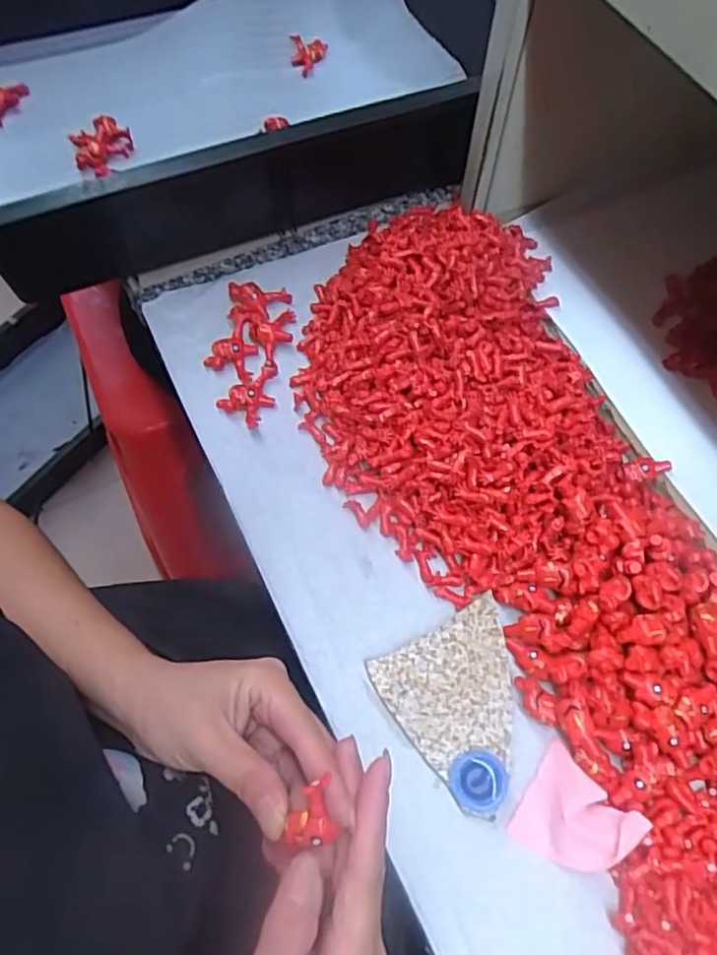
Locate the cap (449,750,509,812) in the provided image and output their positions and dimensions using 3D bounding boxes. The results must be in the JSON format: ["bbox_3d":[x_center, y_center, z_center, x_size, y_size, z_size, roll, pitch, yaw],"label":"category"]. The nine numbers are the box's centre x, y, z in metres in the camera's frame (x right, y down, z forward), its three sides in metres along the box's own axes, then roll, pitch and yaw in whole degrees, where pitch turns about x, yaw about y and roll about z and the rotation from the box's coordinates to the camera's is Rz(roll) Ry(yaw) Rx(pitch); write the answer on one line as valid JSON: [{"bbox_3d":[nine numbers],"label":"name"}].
[{"bbox_3d":[0.064,0.162,0.350,0.029,0.009,0.029,1,63,-2],"label":"cap"}]

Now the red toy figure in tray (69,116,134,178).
[{"bbox_3d":[-0.211,-0.272,0.539,0.047,0.018,0.041,-41,72,-20],"label":"red toy figure in tray"}]

